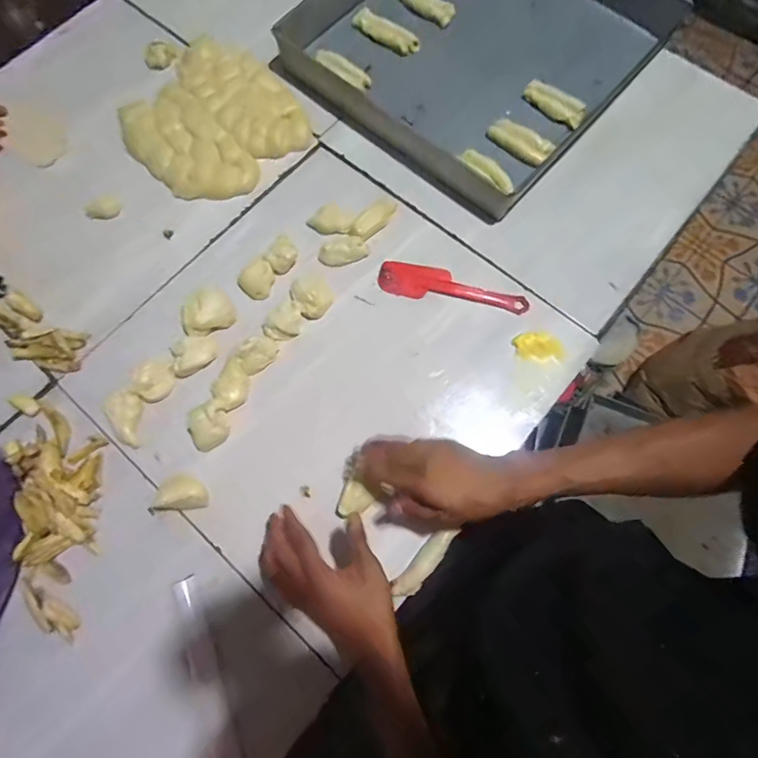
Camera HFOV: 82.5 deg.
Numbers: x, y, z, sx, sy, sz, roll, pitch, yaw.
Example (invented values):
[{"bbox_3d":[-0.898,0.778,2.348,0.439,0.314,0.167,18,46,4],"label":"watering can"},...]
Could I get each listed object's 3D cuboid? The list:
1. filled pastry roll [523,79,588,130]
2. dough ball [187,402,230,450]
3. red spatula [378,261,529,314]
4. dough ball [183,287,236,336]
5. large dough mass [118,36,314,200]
[{"bbox_3d":[0.263,-0.413,0.644,0.101,0.023,0.027,41,78,13],"label":"filled pastry roll"},{"bbox_3d":[-0.206,0.053,0.514,0.048,0.033,0.053,-32,75,-8],"label":"dough ball"},{"bbox_3d":[0.097,-0.124,0.574,0.194,0.011,0.047,10,74,5],"label":"red spatula"},{"bbox_3d":[-0.222,-0.083,0.556,0.069,0.038,0.054,-29,74,-7],"label":"dough ball"},{"bbox_3d":[-0.250,-0.390,0.638,0.252,0.030,0.236,40,78,13],"label":"large dough mass"}]

